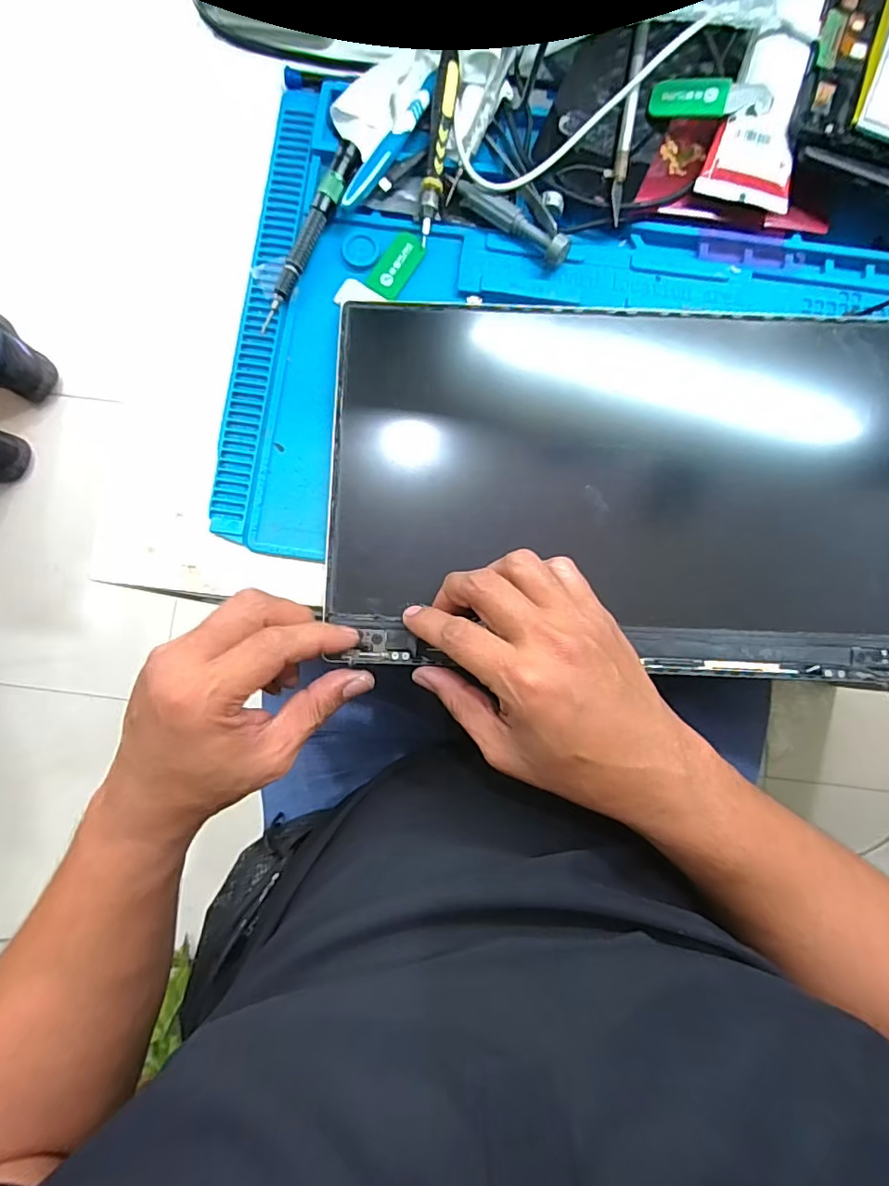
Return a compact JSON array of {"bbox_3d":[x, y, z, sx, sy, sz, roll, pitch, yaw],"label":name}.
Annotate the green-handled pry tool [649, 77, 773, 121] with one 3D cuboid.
[{"bbox_3d":[0.165,-0.308,0.327,0.069,0.011,0.019,14,86,16],"label":"green-handled pry tool"}]

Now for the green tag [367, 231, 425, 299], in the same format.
[{"bbox_3d":[-0.031,-0.216,0.343,0.022,0.004,0.045,32,85,3],"label":"green tag"}]

